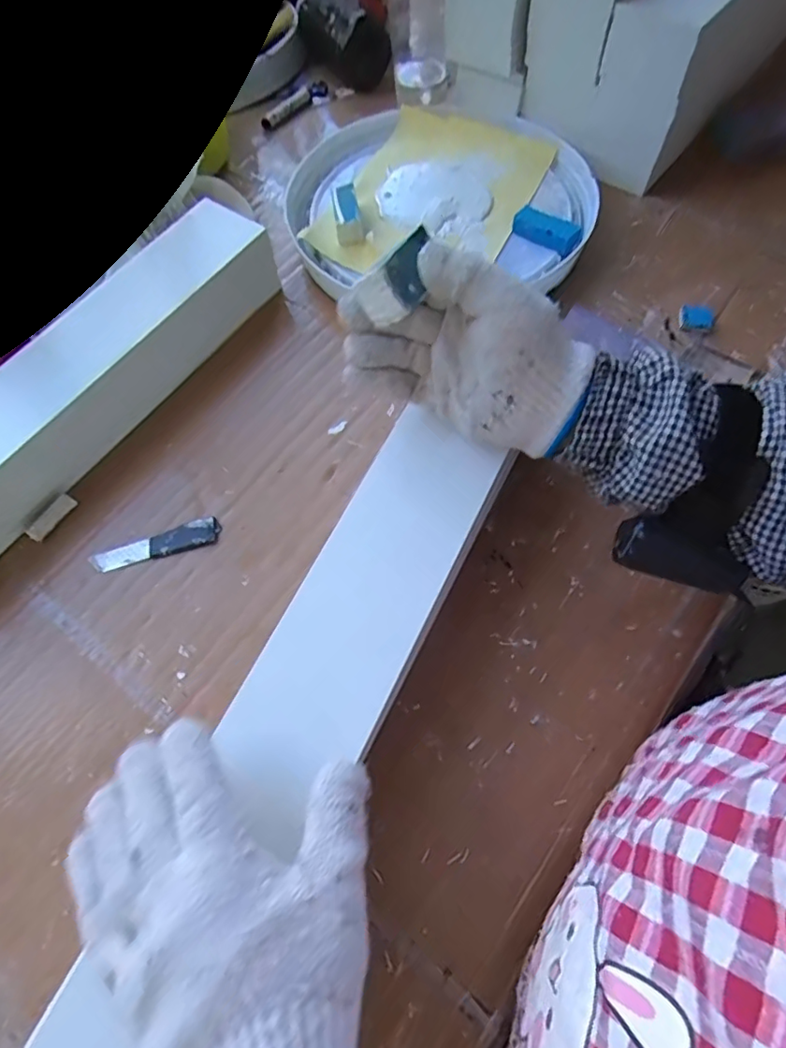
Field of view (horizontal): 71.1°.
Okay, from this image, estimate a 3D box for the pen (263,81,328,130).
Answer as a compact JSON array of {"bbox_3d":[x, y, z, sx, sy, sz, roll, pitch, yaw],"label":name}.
[{"bbox_3d":[-0.119,-0.524,0.684,0.016,0.016,0.109,36,71,18],"label":"pen"}]

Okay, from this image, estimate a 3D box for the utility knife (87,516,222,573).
[{"bbox_3d":[-0.190,0.018,0.441,0.102,0.004,0.024,-18,65,-5],"label":"utility knife"}]

